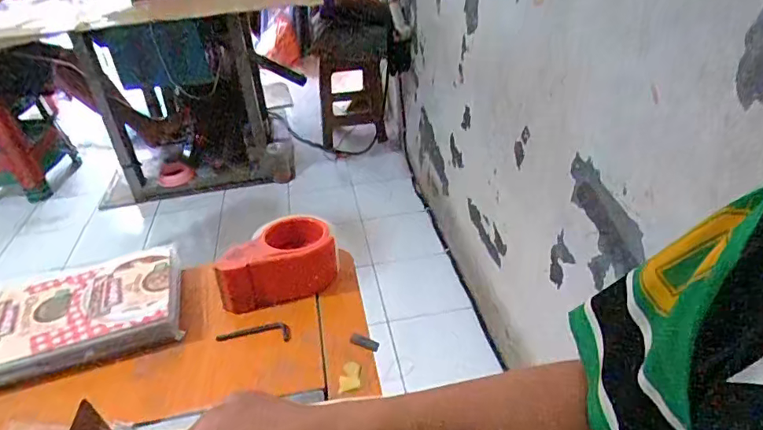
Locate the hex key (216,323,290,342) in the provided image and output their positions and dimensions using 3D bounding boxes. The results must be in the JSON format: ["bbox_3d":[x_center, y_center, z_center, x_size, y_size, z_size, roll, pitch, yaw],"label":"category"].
[{"bbox_3d":[-0.135,0.126,0.540,0.076,0.009,0.020,-2,34,3],"label":"hex key"}]

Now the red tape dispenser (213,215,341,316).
[{"bbox_3d":[-0.120,0.045,0.592,0.131,0.061,0.106,-10,34,-9],"label":"red tape dispenser"}]

